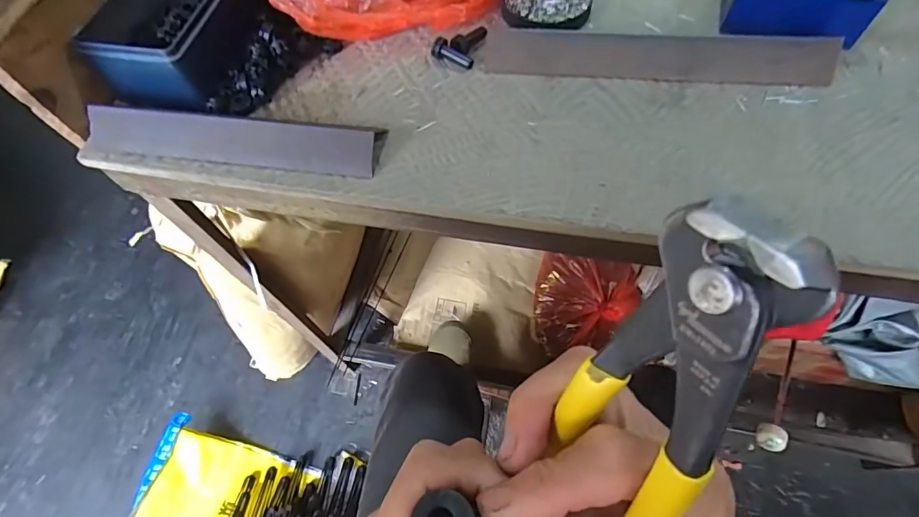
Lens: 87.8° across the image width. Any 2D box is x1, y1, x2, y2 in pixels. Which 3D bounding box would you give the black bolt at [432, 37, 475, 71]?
[{"bbox_3d":[-0.007,-0.179,0.421,0.037,0.016,0.014,37,69,19],"label":"black bolt"}]

